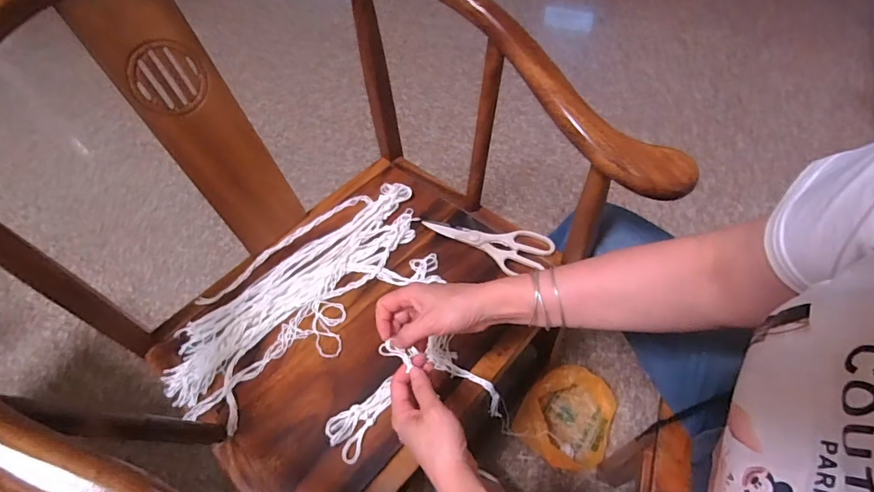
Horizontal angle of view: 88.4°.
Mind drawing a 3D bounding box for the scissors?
[{"bbox_3d":[0.078,0.003,0.701,0.199,0.010,0.080,5,54,10],"label":"scissors"}]

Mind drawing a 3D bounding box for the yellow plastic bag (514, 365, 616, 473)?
[{"bbox_3d":[0.269,0.349,0.925,0.179,0.092,0.192,25,60,23],"label":"yellow plastic bag"}]

